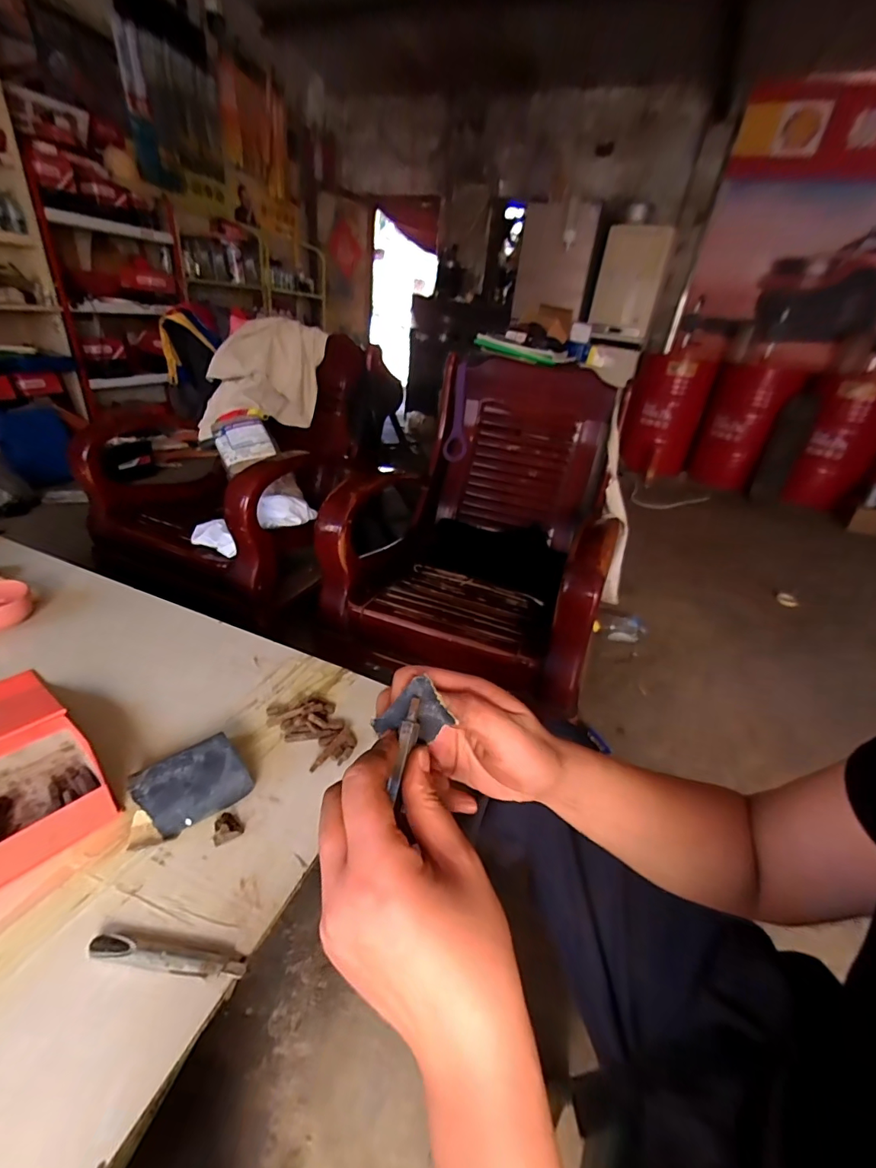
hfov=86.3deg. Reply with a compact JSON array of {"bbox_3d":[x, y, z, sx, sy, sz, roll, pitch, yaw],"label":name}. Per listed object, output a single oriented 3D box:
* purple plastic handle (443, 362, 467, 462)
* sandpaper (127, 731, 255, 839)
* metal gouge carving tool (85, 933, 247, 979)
[{"bbox_3d":[0.063,-0.544,1.486,0.069,0.292,0.027,4,10,-5],"label":"purple plastic handle"},{"bbox_3d":[-0.290,0.237,0.554,0.113,0.044,0.091,-17,38,-36],"label":"sandpaper"},{"bbox_3d":[-0.245,0.337,0.422,0.139,0.008,0.020,8,30,2],"label":"metal gouge carving tool"}]

